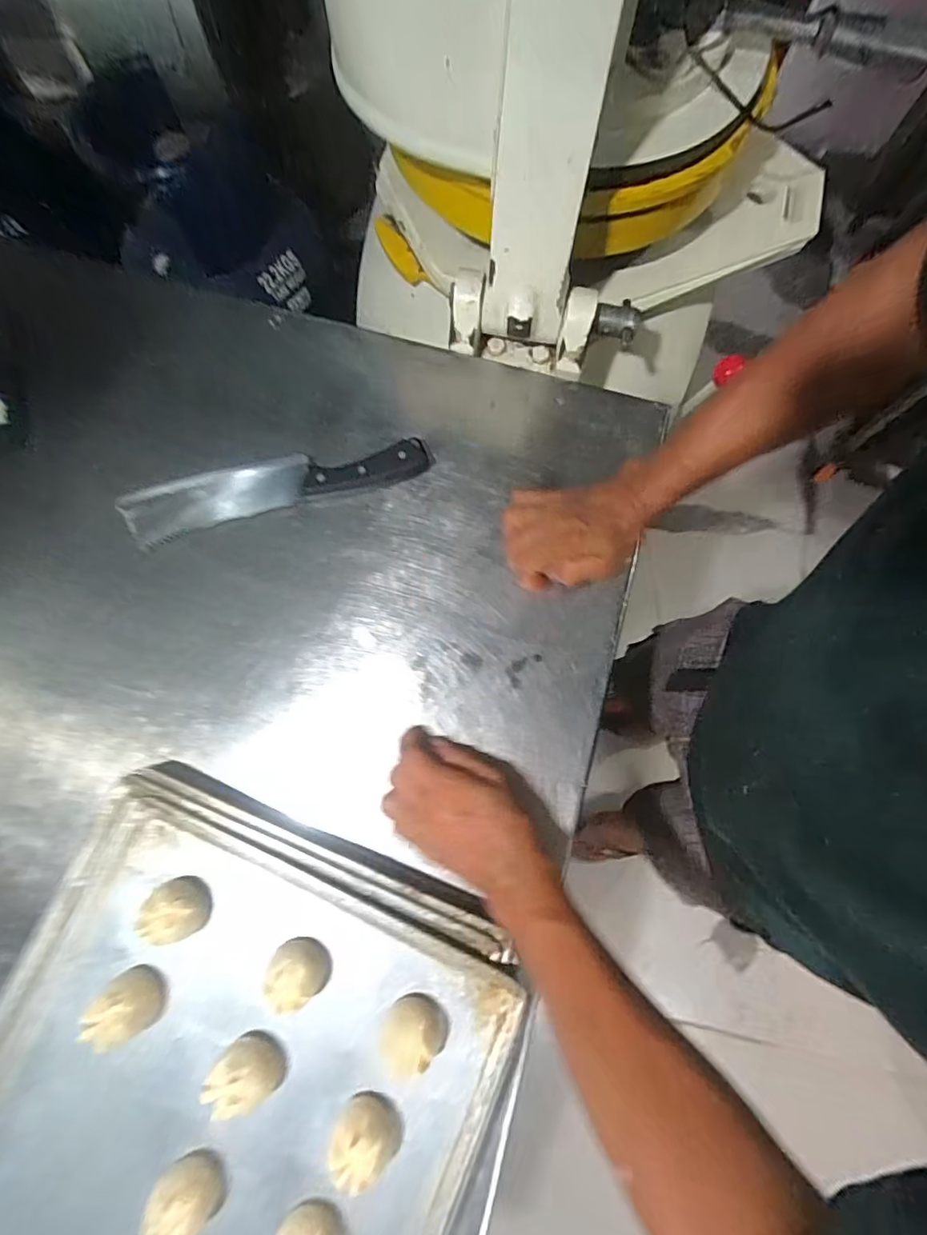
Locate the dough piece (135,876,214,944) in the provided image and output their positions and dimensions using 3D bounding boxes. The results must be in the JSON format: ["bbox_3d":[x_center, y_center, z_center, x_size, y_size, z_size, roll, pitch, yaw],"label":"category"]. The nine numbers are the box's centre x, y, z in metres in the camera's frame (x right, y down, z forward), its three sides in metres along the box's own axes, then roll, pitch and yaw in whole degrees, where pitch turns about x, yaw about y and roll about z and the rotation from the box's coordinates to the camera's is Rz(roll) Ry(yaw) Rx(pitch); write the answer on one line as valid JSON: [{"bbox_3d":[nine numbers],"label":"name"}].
[{"bbox_3d":[-0.211,0.213,0.380,0.038,0.030,0.039,0,76,0],"label":"dough piece"}]

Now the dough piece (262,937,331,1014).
[{"bbox_3d":[-0.119,0.253,0.370,0.039,0.033,0.034,39,79,9],"label":"dough piece"}]

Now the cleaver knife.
[{"bbox_3d":[-0.184,-0.134,0.509,0.295,0.026,0.059,-14,77,-3],"label":"cleaver knife"}]

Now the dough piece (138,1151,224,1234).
[{"bbox_3d":[-0.184,0.383,0.342,0.039,0.037,0.032,33,78,8],"label":"dough piece"}]

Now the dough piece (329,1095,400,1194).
[{"bbox_3d":[-0.065,0.347,0.345,0.042,0.032,0.036,19,76,5],"label":"dough piece"}]

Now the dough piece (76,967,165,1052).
[{"bbox_3d":[-0.237,0.273,0.364,0.034,0.036,0.037,0,76,0],"label":"dough piece"}]

